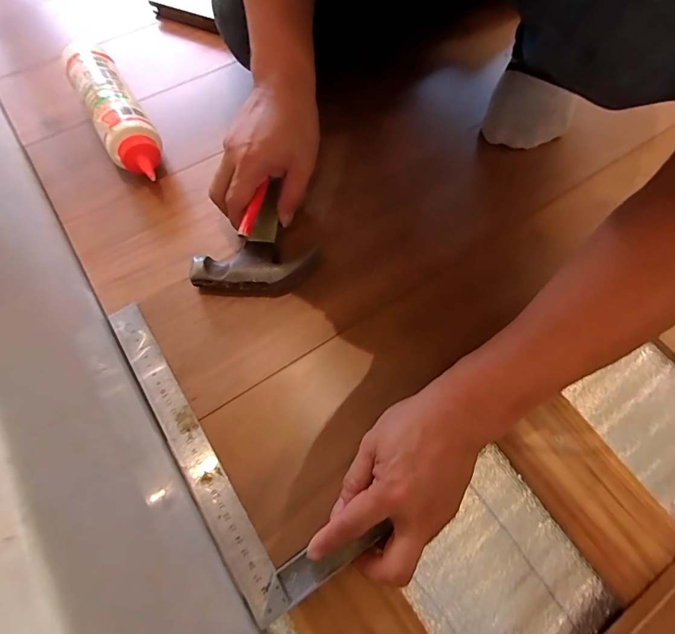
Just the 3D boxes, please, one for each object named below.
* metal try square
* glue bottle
[{"bbox_3d":[-0.105,0.098,0.356,0.104,0.007,0.298,-37,71,-16],"label":"metal try square"},{"bbox_3d":[-0.250,-0.230,0.471,0.057,0.059,0.204,-29,69,-13],"label":"glue bottle"}]

